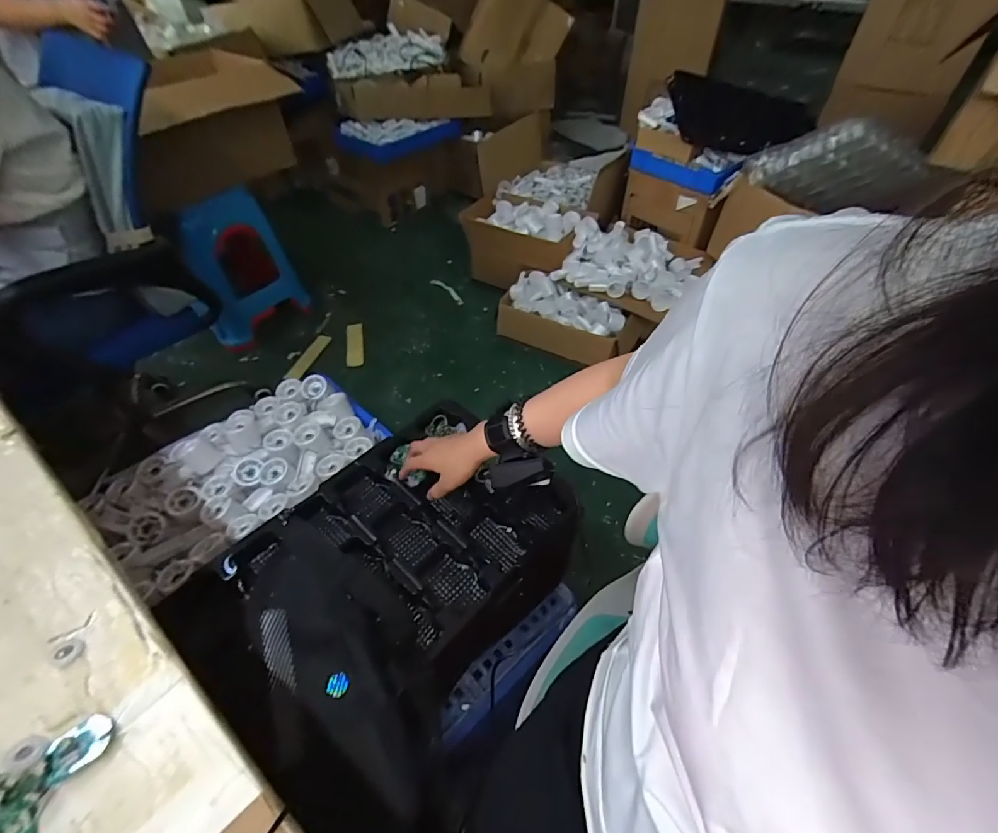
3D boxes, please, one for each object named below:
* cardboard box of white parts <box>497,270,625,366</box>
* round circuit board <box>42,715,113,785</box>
[{"bbox_3d":[0.208,-0.327,1.571,0.396,0.131,0.234,19,51,17],"label":"cardboard box of white parts"},{"bbox_3d":[-0.266,0.208,0.300,0.035,0.008,0.026,-31,54,-25],"label":"round circuit board"}]

